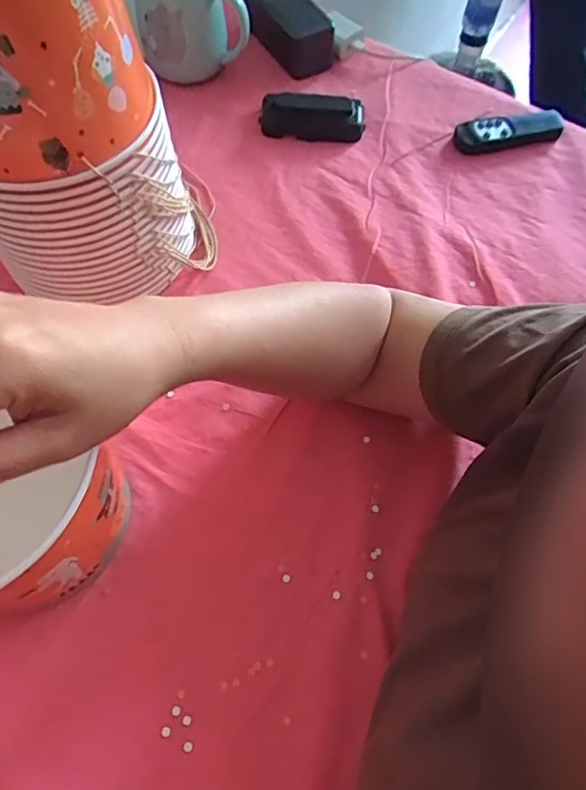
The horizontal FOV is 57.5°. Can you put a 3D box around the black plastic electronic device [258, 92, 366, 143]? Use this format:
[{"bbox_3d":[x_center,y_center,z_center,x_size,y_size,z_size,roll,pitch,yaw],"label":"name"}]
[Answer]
[{"bbox_3d":[0.021,-0.294,0.559,0.106,0.026,0.049,4,63,-1],"label":"black plastic electronic device"}]

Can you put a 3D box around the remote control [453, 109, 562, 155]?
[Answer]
[{"bbox_3d":[0.230,-0.280,0.566,0.124,0.016,0.039,-13,65,-9],"label":"remote control"}]

